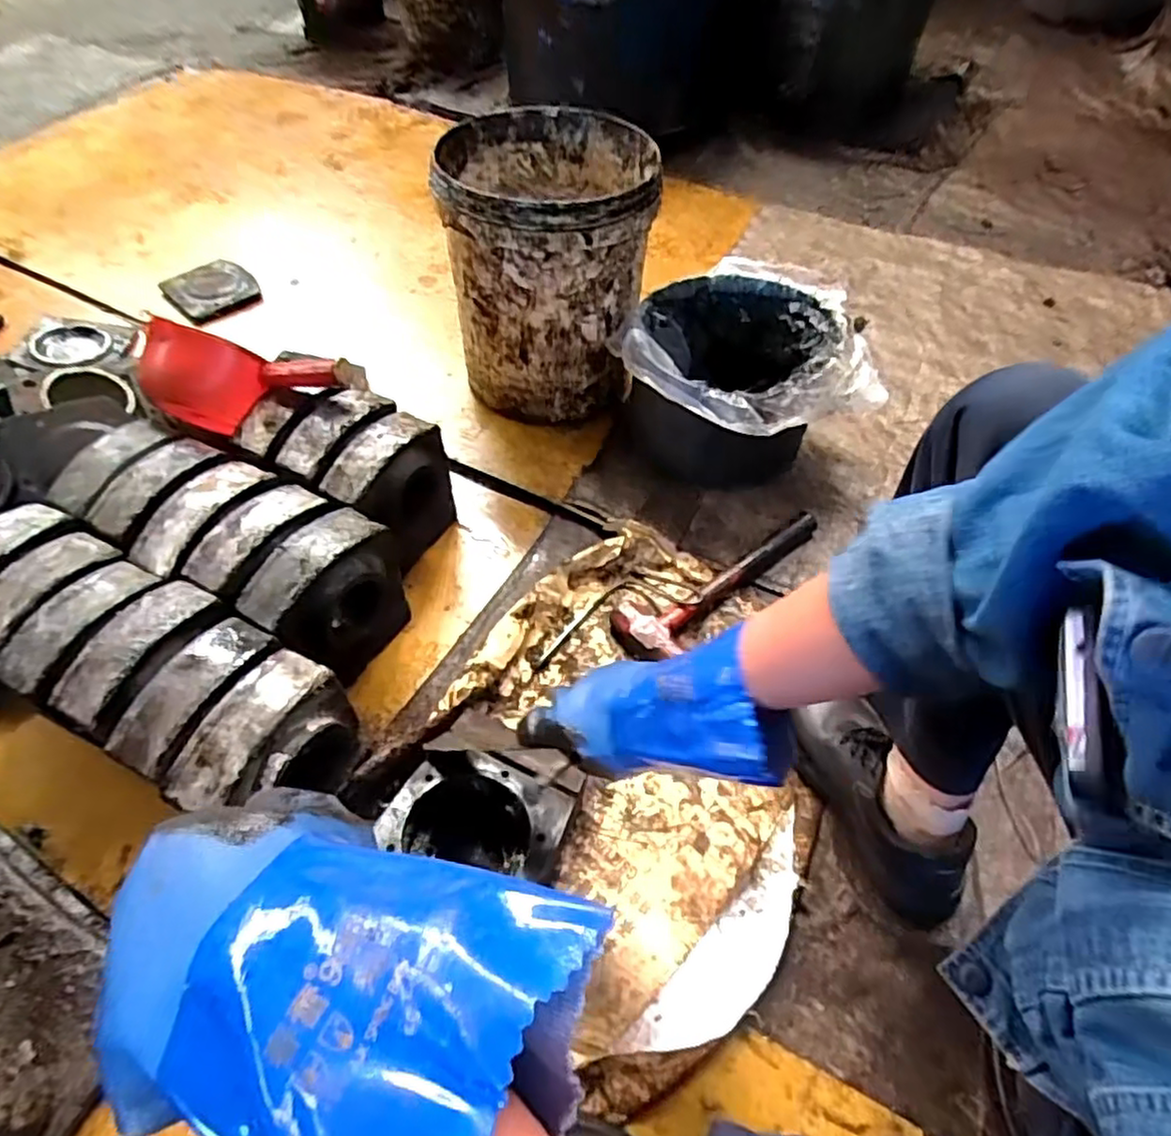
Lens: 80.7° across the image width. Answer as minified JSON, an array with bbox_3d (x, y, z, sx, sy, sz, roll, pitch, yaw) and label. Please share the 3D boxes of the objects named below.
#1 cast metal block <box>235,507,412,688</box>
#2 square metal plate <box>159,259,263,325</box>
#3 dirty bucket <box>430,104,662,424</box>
[{"bbox_3d":[-0.275,0.041,0.770,0.090,0.179,0.164,31,58,20],"label":"cast metal block"},{"bbox_3d":[-0.658,-0.493,1.209,0.136,0.019,0.149,-37,62,-25],"label":"square metal plate"},{"bbox_3d":[-0.052,-0.426,0.984,0.269,0.306,0.264,-2,53,-2],"label":"dirty bucket"}]

